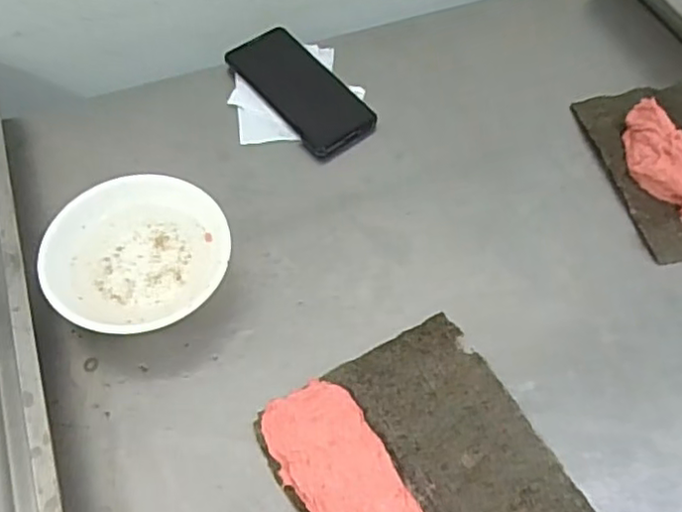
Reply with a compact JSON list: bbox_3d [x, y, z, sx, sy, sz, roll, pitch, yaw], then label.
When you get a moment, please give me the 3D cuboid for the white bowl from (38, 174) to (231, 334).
[{"bbox_3d":[-0.166,-0.002,0.534,0.140,0.048,0.137,1,59,-1],"label":"white bowl"}]

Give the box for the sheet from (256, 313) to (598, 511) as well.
[{"bbox_3d":[0.059,0.154,0.467,0.178,0.011,0.192,-26,63,-16],"label":"sheet"}]

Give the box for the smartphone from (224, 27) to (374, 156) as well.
[{"bbox_3d":[-0.042,-0.173,0.661,0.079,0.014,0.167,-35,66,-20],"label":"smartphone"}]

